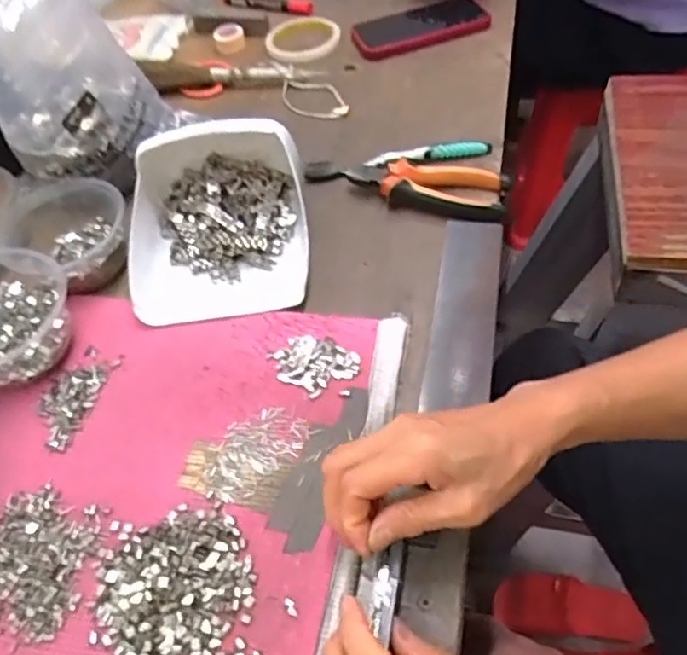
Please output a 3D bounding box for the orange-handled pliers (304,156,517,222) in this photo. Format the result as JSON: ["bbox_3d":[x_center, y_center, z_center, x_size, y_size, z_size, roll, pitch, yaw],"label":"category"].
[{"bbox_3d":[0.058,-0.138,0.579,0.195,0.029,0.054,13,55,18],"label":"orange-handled pliers"}]

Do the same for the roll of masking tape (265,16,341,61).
[{"bbox_3d":[-0.055,-0.378,0.792,0.099,0.016,0.097,-2,52,2],"label":"roll of masking tape"}]

